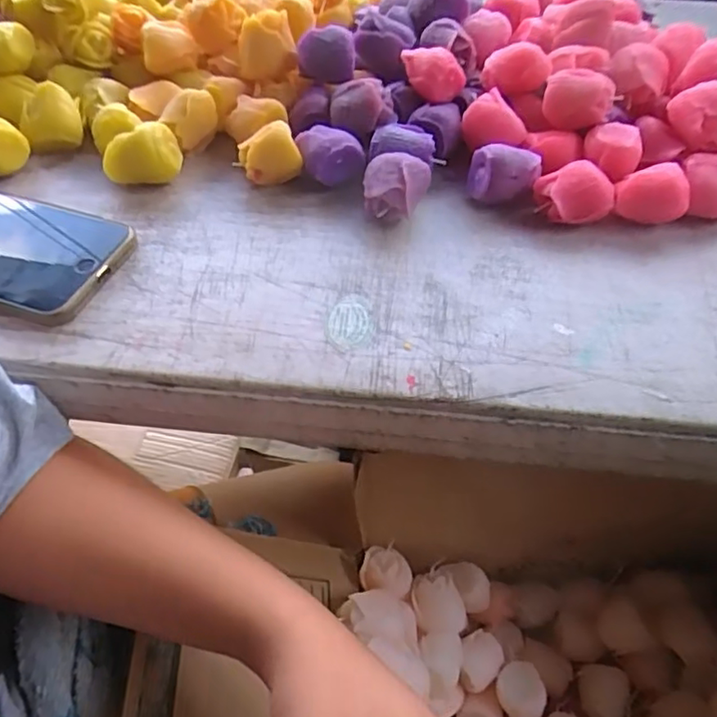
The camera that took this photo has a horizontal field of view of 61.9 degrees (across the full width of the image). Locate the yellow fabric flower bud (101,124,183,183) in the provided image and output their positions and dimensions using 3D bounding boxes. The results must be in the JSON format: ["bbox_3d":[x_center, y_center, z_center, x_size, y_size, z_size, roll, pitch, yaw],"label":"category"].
[{"bbox_3d":[-0.140,-0.131,0.389,0.049,0.034,0.027,-17,53,-15],"label":"yellow fabric flower bud"}]

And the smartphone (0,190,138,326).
[{"bbox_3d":[-0.219,-0.071,0.354,0.167,0.011,0.081,19,53,13],"label":"smartphone"}]

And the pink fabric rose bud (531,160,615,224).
[{"bbox_3d":[0.134,-0.102,0.371,0.032,0.028,0.038,-25,55,-20],"label":"pink fabric rose bud"}]

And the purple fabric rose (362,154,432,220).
[{"bbox_3d":[0.023,-0.104,0.370,0.039,0.030,0.033,7,51,4],"label":"purple fabric rose"}]

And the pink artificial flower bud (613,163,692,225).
[{"bbox_3d":[0.179,-0.103,0.371,0.043,0.027,0.027,7,51,5],"label":"pink artificial flower bud"}]

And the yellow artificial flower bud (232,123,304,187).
[{"bbox_3d":[-0.059,-0.130,0.390,0.036,0.031,0.024,-23,55,-19],"label":"yellow artificial flower bud"}]

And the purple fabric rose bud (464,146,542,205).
[{"bbox_3d":[0.092,-0.116,0.380,0.043,0.029,0.023,9,51,6],"label":"purple fabric rose bud"}]

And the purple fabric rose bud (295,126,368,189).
[{"bbox_3d":[-0.018,-0.132,0.393,0.043,0.028,0.031,1,51,0],"label":"purple fabric rose bud"}]

